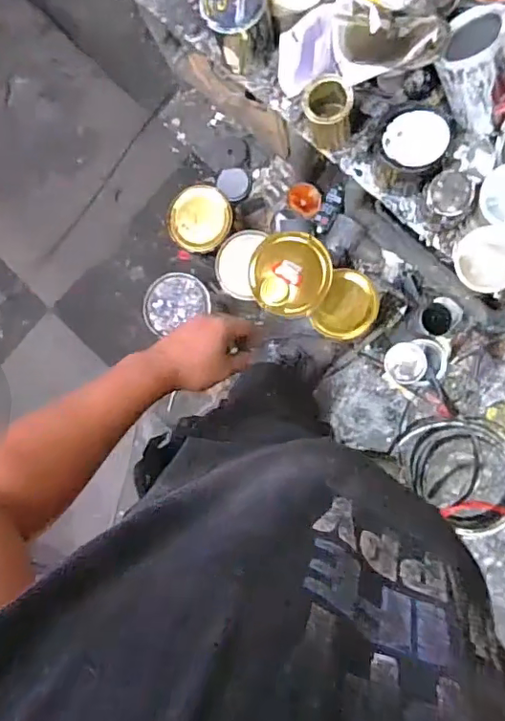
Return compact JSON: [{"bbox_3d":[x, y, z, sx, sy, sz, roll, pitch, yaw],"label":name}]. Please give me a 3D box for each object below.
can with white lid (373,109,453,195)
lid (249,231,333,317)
[{"bbox_3d":[0.238,-0.311,0.803,0.109,0.113,0.091,24,94,20],"label":"can with white lid"},{"bbox_3d":[0.074,-0.169,1.050,0.155,0.023,0.156,0,97,0],"label":"lid"}]

